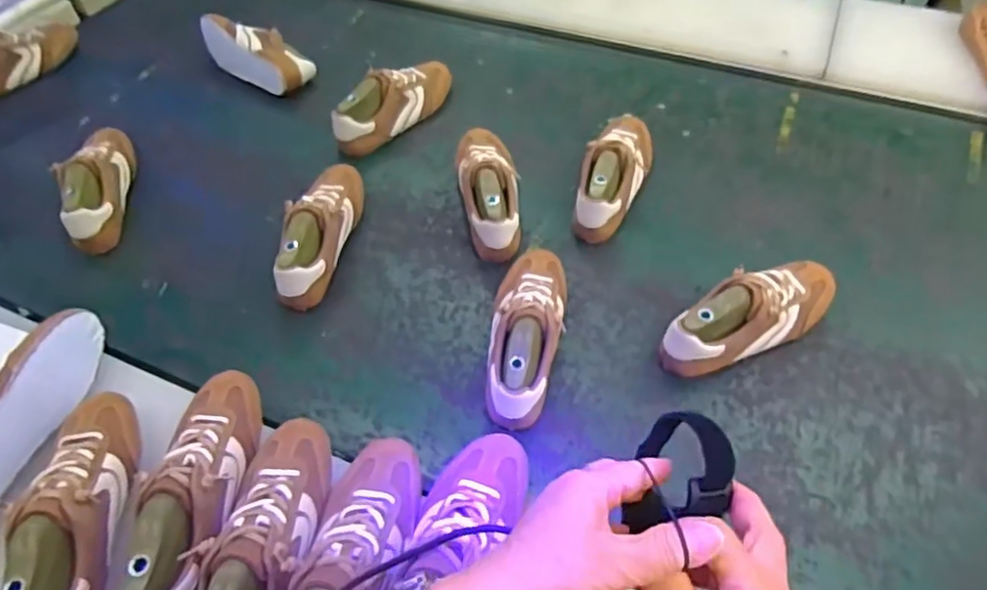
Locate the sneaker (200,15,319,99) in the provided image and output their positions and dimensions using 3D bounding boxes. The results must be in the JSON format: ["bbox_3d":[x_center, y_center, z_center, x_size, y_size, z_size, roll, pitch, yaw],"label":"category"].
[{"bbox_3d":[-0.411,-0.421,1.088,0.211,0.077,0.091,32,60,24],"label":"sneaker"}]

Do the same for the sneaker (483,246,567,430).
[{"bbox_3d":[0.039,0.035,0.719,0.083,0.087,0.240,5,53,6],"label":"sneaker"}]

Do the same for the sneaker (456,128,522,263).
[{"bbox_3d":[-0.006,-0.151,0.868,0.080,0.086,0.228,-6,52,-2],"label":"sneaker"}]

